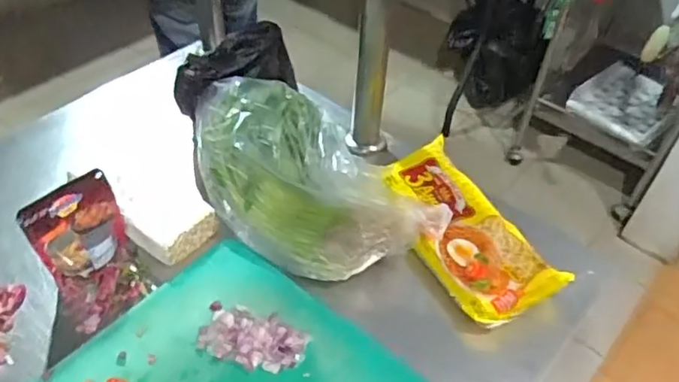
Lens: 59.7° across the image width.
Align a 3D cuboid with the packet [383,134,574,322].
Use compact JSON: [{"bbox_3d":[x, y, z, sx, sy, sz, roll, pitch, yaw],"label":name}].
[{"bbox_3d":[0.136,0.035,0.655,0.111,0.038,0.226,-19,49,-20],"label":"packet"}]

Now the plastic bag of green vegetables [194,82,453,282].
[{"bbox_3d":[-0.039,-0.025,0.671,0.224,0.094,0.263,-12,47,-14],"label":"plastic bag of green vegetables"}]

